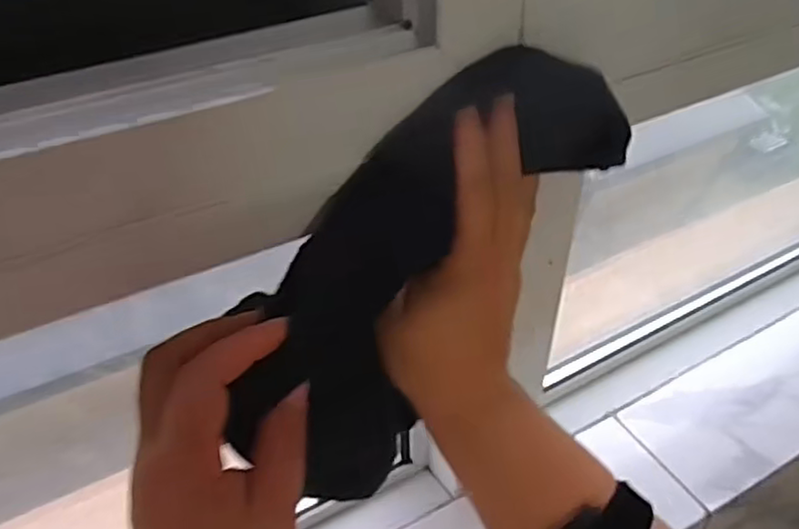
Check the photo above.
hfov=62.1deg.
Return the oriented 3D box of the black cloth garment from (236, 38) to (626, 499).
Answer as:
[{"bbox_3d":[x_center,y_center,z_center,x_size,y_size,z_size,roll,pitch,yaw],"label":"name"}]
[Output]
[{"bbox_3d":[0.011,0.000,0.344,0.061,0.098,0.246,37,92,36],"label":"black cloth garment"}]

